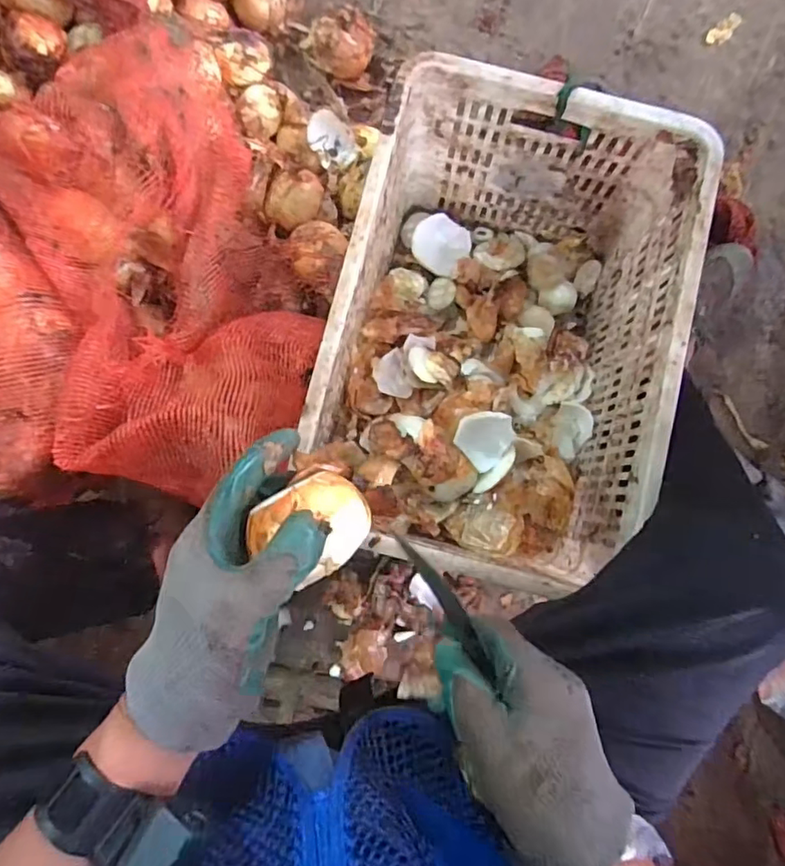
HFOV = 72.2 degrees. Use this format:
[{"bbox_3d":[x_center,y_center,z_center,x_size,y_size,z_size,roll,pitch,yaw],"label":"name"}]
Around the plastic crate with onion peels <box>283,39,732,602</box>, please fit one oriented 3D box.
[{"bbox_3d":[0.122,-0.104,0.698,0.358,0.304,0.516,16,83,1],"label":"plastic crate with onion peels"}]

